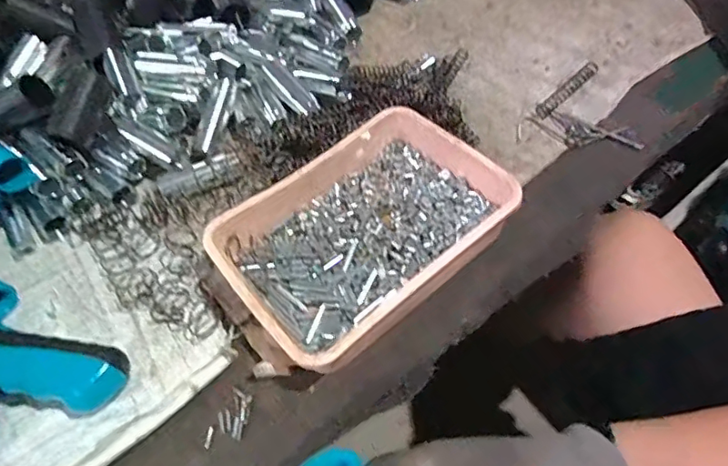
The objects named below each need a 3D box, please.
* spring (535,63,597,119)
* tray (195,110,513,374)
[{"bbox_3d":[0.182,-0.131,0.485,0.077,0.013,0.016,-39,59,-20],"label":"spring"},{"bbox_3d":[0.001,-0.001,0.394,0.196,0.051,0.140,-38,59,-19],"label":"tray"}]

